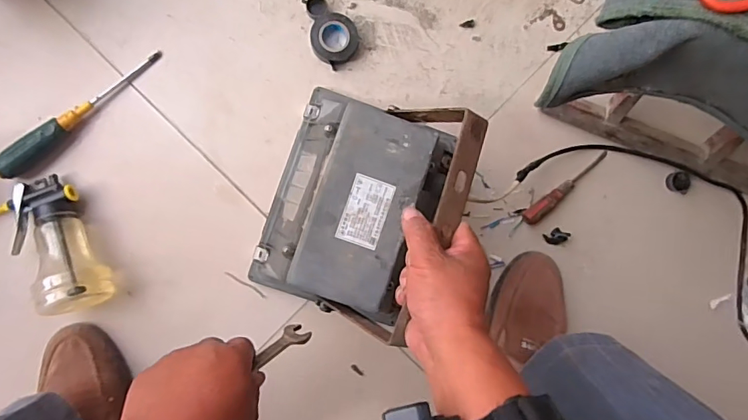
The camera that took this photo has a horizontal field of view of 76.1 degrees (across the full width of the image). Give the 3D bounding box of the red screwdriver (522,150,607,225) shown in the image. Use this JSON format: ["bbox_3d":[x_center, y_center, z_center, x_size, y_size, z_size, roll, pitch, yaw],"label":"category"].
[{"bbox_3d":[0.256,-0.034,0.628,0.144,0.015,0.020,-42,96,-4],"label":"red screwdriver"}]

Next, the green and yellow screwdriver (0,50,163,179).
[{"bbox_3d":[-0.347,-0.118,0.560,0.225,0.034,0.026,-43,96,-4],"label":"green and yellow screwdriver"}]

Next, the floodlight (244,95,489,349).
[{"bbox_3d":[-0.024,-0.003,0.497,0.173,0.196,0.226,21,90,-5],"label":"floodlight"}]

